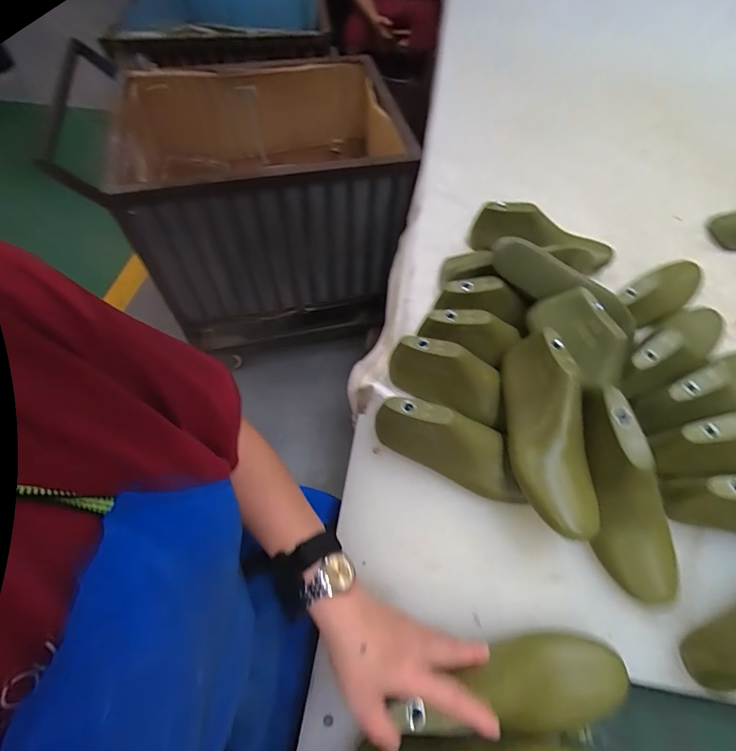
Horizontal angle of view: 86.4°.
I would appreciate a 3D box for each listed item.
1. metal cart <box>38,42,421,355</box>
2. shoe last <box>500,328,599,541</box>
[{"bbox_3d":[-0.289,-0.477,1.167,0.749,0.621,0.560,-11,60,-7],"label":"metal cart"},{"bbox_3d":[0.198,0.054,0.438,0.072,0.068,0.226,-1,59,-1],"label":"shoe last"}]

